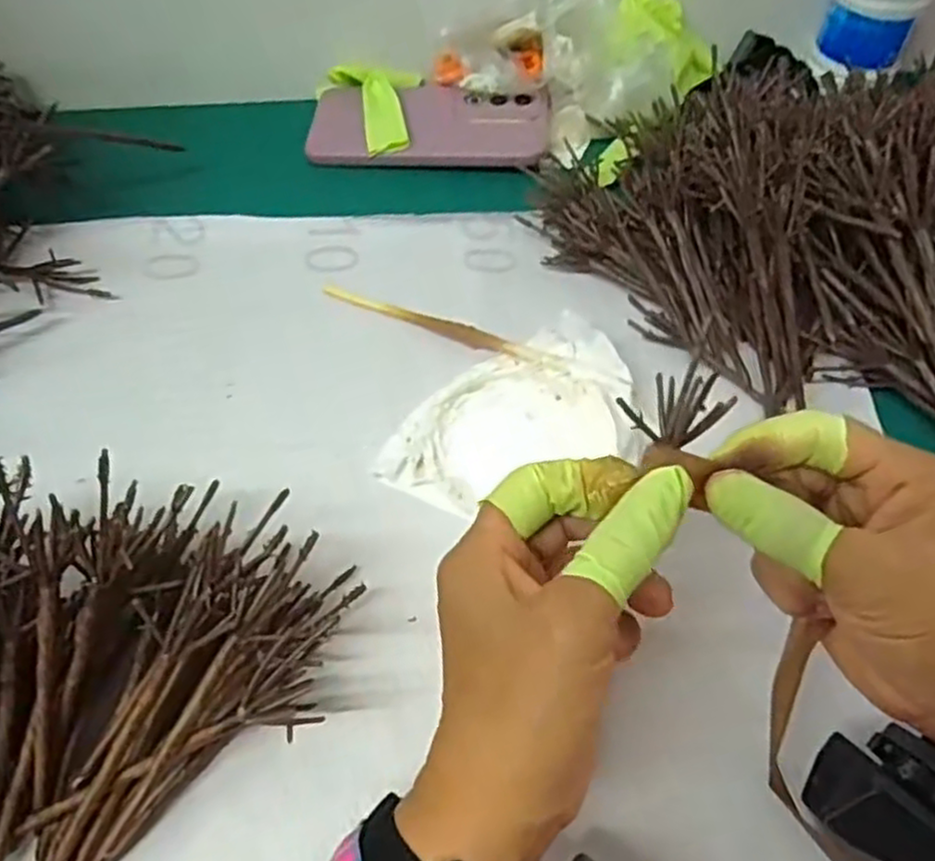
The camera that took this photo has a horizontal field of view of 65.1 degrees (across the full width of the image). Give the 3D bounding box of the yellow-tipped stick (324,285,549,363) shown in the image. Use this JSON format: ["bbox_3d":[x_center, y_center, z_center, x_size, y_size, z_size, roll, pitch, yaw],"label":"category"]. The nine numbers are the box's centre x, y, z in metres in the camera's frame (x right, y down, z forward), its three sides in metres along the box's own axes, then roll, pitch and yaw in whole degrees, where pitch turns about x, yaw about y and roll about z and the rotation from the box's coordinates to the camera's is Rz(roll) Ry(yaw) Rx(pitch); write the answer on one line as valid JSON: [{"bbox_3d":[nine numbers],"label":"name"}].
[{"bbox_3d":[-0.020,-0.061,0.421,0.138,0.012,0.011,23,60,15],"label":"yellow-tipped stick"}]

